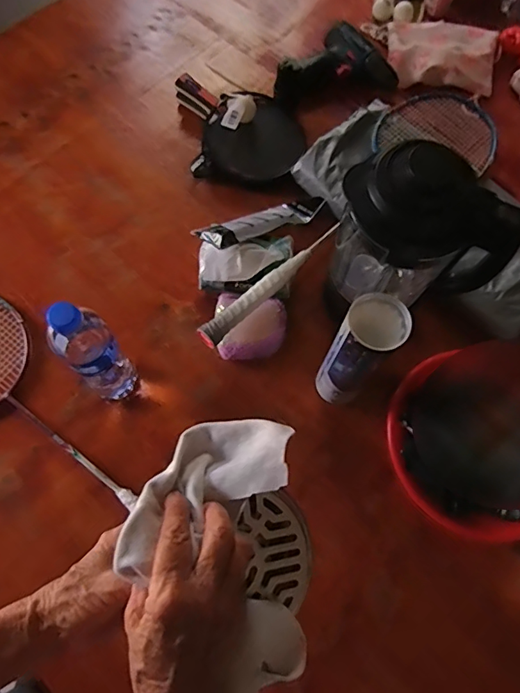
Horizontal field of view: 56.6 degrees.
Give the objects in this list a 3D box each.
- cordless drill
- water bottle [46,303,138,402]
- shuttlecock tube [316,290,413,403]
[{"bbox_3d":[0.144,-0.479,0.867,0.171,0.069,0.213,32,71,11],"label":"cordless drill"},{"bbox_3d":[-0.201,0.013,0.589,0.065,0.217,0.055,-43,75,-14],"label":"water bottle"},{"bbox_3d":[0.116,0.016,0.603,0.069,0.227,0.067,41,75,14],"label":"shuttlecock tube"}]

